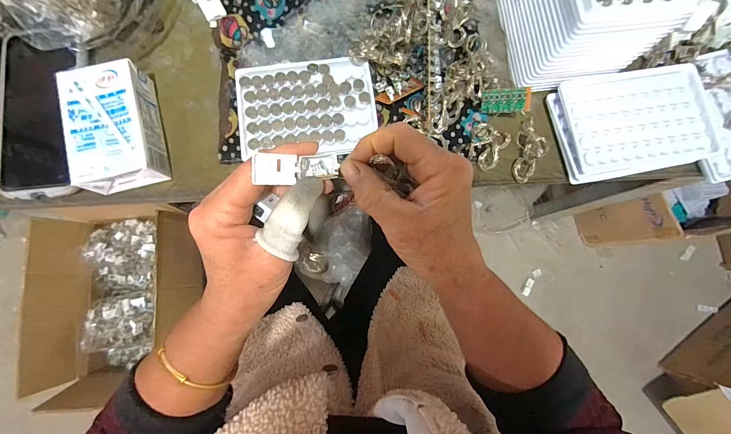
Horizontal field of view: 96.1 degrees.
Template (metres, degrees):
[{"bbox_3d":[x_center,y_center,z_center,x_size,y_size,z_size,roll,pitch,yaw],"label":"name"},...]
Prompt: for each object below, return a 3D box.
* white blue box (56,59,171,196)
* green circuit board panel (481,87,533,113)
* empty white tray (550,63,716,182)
[{"bbox_3d":[-0.232,-0.082,0.307,0.063,0.040,0.105,-14,82,-3],"label":"white blue box"},{"bbox_3d":[0.134,-0.111,0.315,0.044,0.004,0.022,9,111,34],"label":"green circuit board panel"},{"bbox_3d":[0.261,-0.094,0.319,0.138,0.014,0.098,-11,82,-2],"label":"empty white tray"}]

